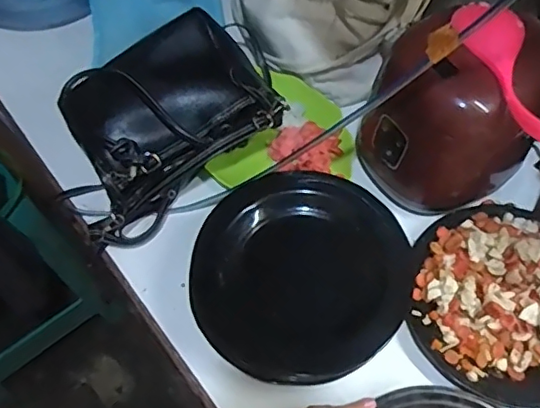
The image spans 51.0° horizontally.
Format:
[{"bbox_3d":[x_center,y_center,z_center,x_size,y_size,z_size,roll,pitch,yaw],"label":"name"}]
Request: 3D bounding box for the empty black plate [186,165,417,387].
[{"bbox_3d":[0.030,0.069,0.600,0.221,0.041,0.218,0,59,0],"label":"empty black plate"}]

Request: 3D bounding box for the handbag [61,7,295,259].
[{"bbox_3d":[-0.132,-0.097,0.679,0.283,0.080,0.191,-37,77,-6],"label":"handbag"}]

